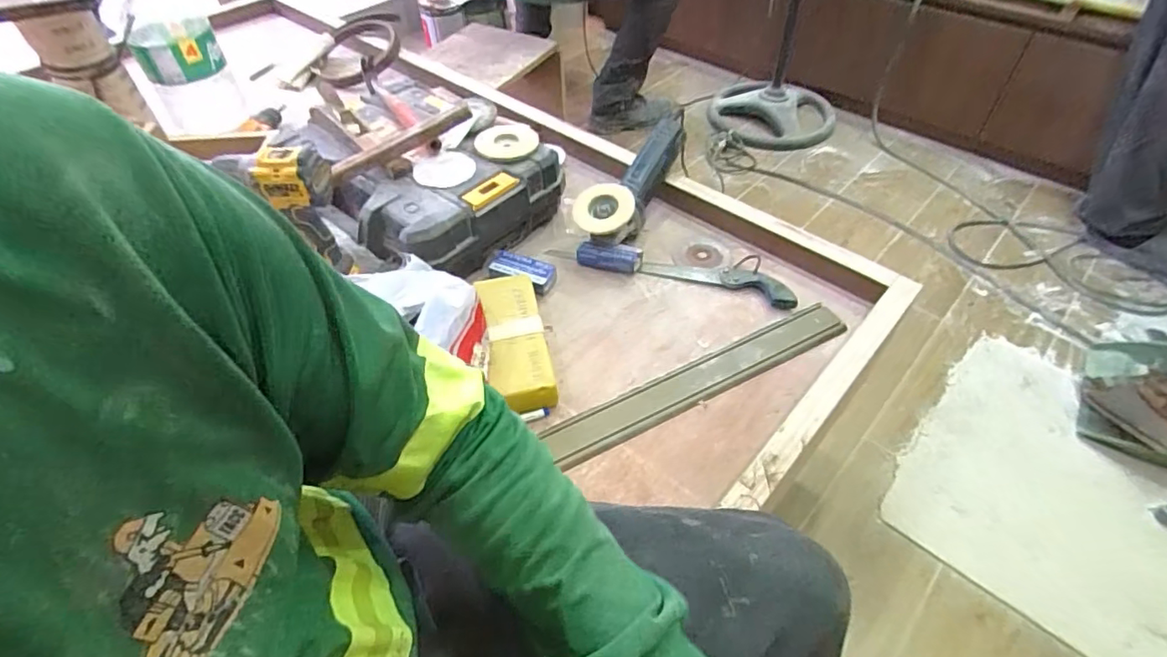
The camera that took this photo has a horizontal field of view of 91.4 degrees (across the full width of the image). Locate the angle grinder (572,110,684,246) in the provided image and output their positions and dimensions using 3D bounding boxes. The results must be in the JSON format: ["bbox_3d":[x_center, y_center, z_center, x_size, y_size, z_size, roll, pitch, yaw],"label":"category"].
[{"bbox_3d":[0.092,-0.261,0.971,0.094,0.082,0.350,20,52,18],"label":"angle grinder"}]

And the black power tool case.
[{"bbox_3d":[-0.184,-0.190,0.911,0.165,0.118,0.308,34,58,27],"label":"black power tool case"}]

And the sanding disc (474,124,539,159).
[{"bbox_3d":[-0.122,-0.309,0.934,0.095,0.016,0.094,-1,49,1],"label":"sanding disc"}]

